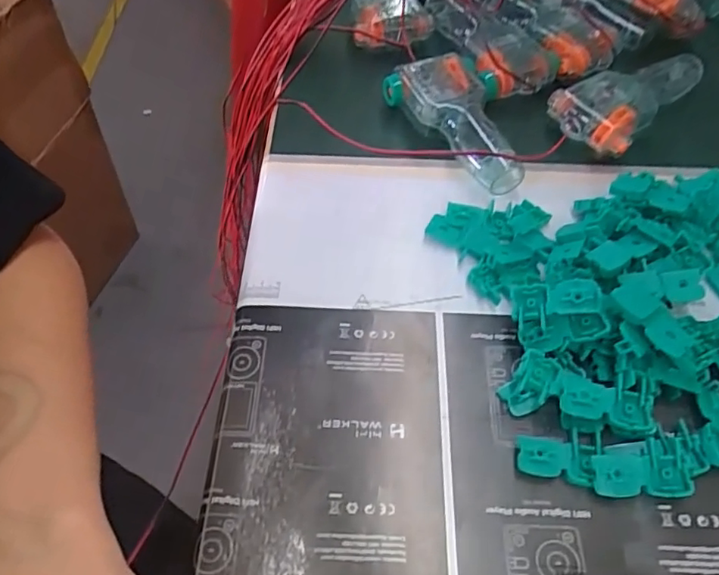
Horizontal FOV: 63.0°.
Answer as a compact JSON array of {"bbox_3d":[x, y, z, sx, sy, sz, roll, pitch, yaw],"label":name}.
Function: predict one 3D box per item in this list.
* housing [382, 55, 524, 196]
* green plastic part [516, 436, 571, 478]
[{"bbox_3d":[0.063,-0.106,0.387,0.055,0.029,0.111,-17,57,-11],"label":"housing"},{"bbox_3d":[0.086,0.080,0.275,0.024,0.009,0.018,2,55,2],"label":"green plastic part"}]

